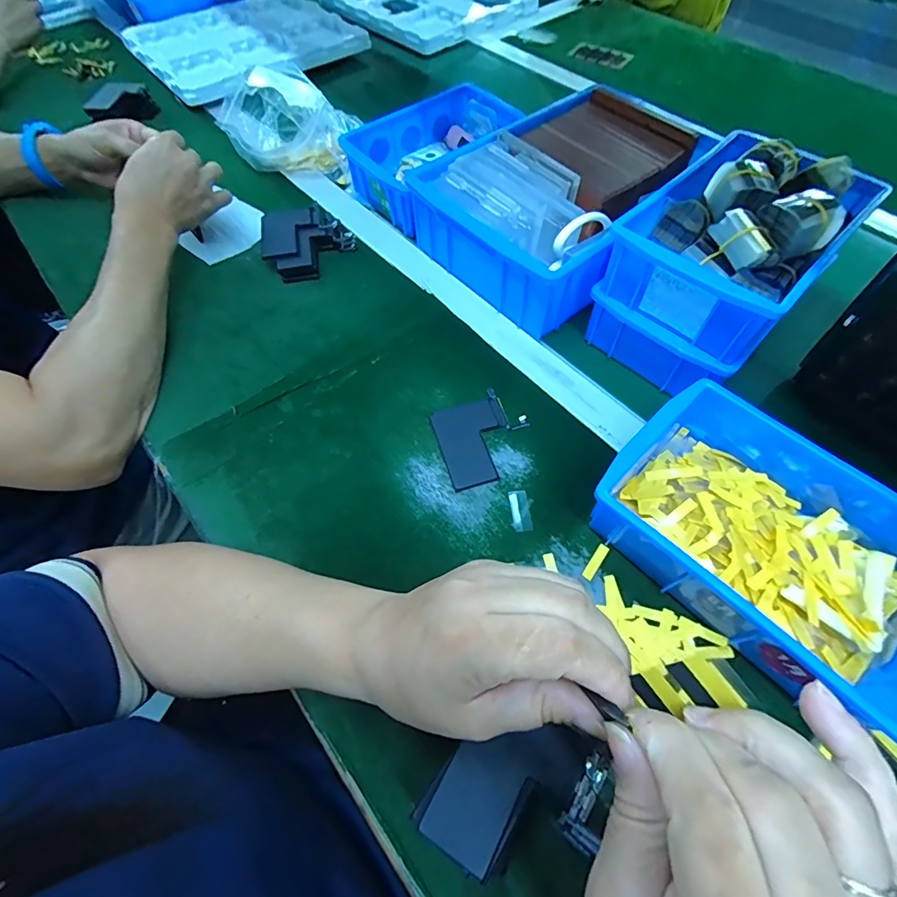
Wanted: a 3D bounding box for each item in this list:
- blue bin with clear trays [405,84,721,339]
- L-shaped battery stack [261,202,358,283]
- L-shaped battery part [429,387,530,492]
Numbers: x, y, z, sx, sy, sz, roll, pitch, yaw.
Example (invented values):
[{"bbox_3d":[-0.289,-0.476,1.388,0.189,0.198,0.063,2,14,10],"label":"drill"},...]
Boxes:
[{"bbox_3d":[0.120,-0.262,0.481,0.295,0.096,0.213,-41,68,-20],"label":"blue bin with clear trays"},{"bbox_3d":[-0.153,-0.226,0.491,0.096,0.029,0.086,-19,62,-9],"label":"L-shaped battery stack"},{"bbox_3d":[0.030,-0.009,0.382,0.077,0.004,0.080,-17,62,-8],"label":"L-shaped battery part"}]

